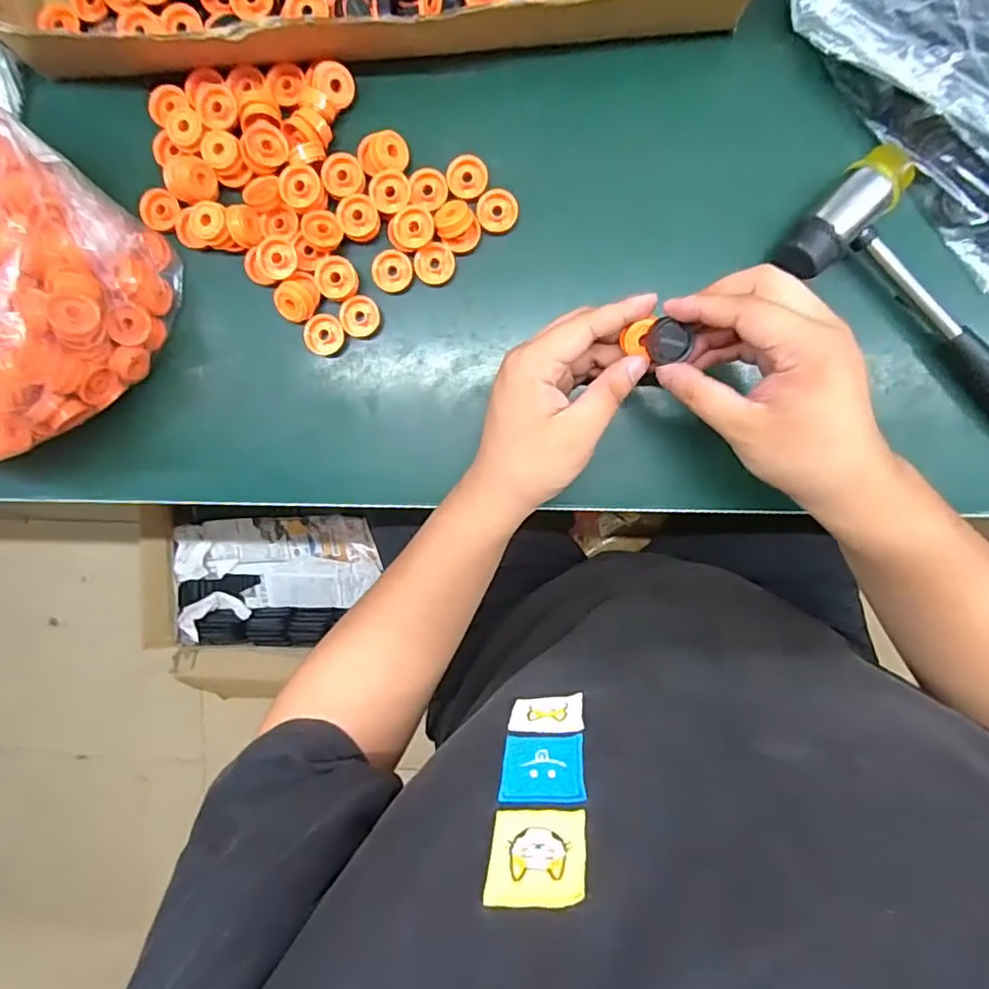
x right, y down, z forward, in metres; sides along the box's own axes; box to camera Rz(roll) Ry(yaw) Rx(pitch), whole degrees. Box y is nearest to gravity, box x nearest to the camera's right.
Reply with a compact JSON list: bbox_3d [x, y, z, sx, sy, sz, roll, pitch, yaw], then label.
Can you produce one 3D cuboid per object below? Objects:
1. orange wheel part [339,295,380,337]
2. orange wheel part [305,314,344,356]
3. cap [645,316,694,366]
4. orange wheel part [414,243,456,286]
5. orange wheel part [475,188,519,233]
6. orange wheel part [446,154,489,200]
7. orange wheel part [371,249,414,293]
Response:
[{"bbox_3d":[-0.089,-0.118,0.387,0.024,0.007,0.026,0,94,3],"label":"orange wheel part"},{"bbox_3d":[-0.113,-0.107,0.391,0.025,0.009,0.025,0,94,3],"label":"orange wheel part"},{"bbox_3d":[0.096,-0.085,0.321,0.024,0.009,0.023,0,94,3],"label":"cap"},{"bbox_3d":[-0.039,-0.150,0.379,0.025,0.005,0.024,-6,93,3],"label":"orange wheel part"},{"bbox_3d":[0.002,-0.184,0.379,0.025,0.007,0.026,0,94,3],"label":"orange wheel part"},{"bbox_3d":[-0.017,-0.204,0.377,0.026,0.006,0.025,0,94,3],"label":"orange wheel part"},{"bbox_3d":[-0.067,-0.146,0.381,0.026,0.004,0.026,-6,93,3],"label":"orange wheel part"}]

